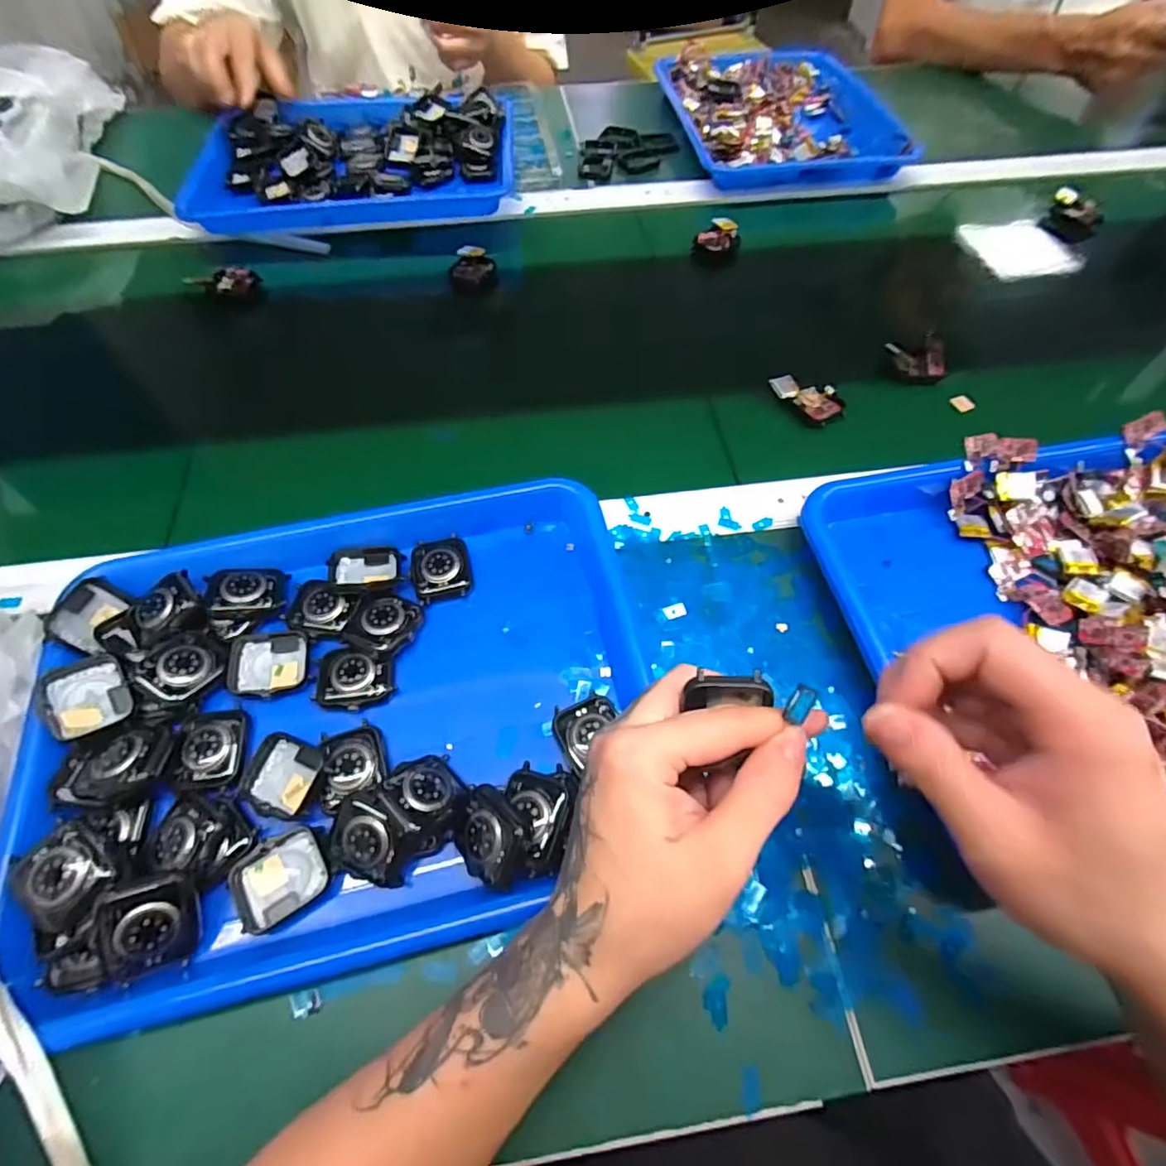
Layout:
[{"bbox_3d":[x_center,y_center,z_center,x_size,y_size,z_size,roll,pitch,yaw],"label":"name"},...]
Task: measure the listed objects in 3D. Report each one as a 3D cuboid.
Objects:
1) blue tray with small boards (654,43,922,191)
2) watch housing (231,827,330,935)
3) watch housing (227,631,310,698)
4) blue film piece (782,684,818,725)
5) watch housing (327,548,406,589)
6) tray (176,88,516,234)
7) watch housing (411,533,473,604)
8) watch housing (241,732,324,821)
[{"bbox_3d":[0.247,-0.592,0.718,0.274,0.032,0.320,-6,61,-4],"label":"blue tray with small boards"},{"bbox_3d":[-0.151,0.147,0.287,0.042,0.008,0.037,-29,66,-18],"label":"watch housing"},{"bbox_3d":[-0.185,0.048,0.340,0.040,0.013,0.040,-6,61,-6],"label":"watch housing"},{"bbox_3d":[0.084,0.046,0.220,0.009,0.004,0.012,24,82,4],"label":"blue film piece"},{"bbox_3d":[-0.140,-0.010,0.372,0.043,0.008,0.039,-2,46,-14],"label":"watch housing"},{"bbox_3d":[-0.239,-0.468,0.617,0.323,0.038,0.254,-3,61,-2],"label":"tray"},{"bbox_3d":[-0.093,-0.011,0.373,0.037,0.010,0.044,-12,62,-9],"label":"watch housing"},{"bbox_3d":[-0.162,0.103,0.307,0.040,0.008,0.038,17,61,7],"label":"watch housing"}]

